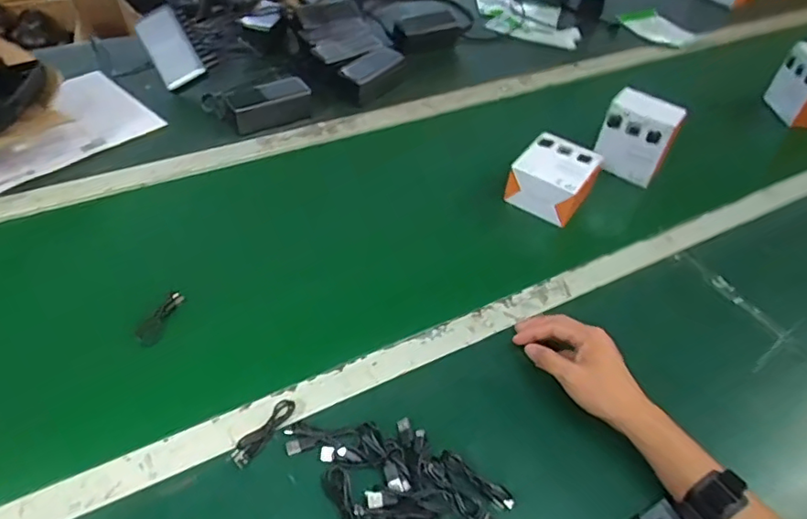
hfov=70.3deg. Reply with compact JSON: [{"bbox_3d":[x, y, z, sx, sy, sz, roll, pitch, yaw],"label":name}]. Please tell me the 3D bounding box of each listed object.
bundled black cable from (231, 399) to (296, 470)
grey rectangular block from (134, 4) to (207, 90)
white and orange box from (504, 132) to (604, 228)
[{"bbox_3d":[-0.137,0.168,0.566,0.022,0.007,0.080,27,49,20],"label":"bundled black cable"},{"bbox_3d":[-0.396,-0.360,0.972,0.074,0.123,0.015,-24,14,8],"label":"grey rectangular block"},{"bbox_3d":[0.233,-0.125,0.875,0.113,0.068,0.118,29,50,21],"label":"white and orange box"}]

